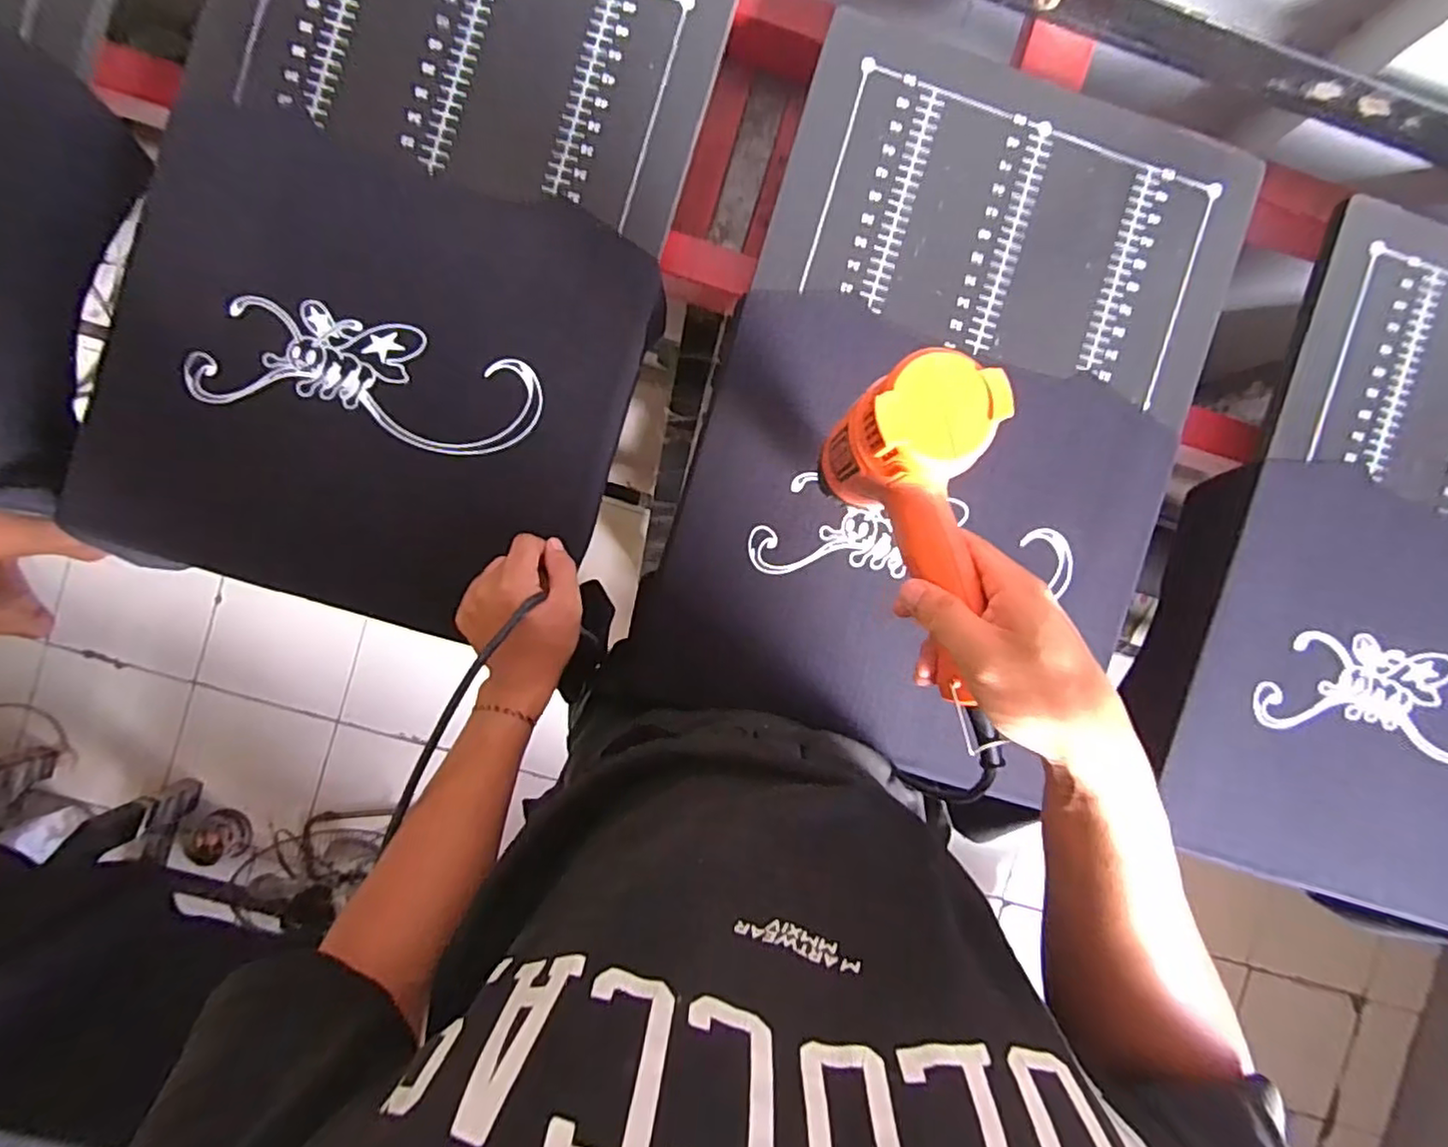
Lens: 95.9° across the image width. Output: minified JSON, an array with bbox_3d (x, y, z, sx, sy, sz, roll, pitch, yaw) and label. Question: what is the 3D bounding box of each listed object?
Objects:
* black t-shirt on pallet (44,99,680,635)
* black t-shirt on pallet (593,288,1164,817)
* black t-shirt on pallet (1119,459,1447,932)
[{"bbox_3d":[-0.298,-0.152,0.544,0.408,0.066,0.358,18,92,-4],"label":"black t-shirt on pallet"},{"bbox_3d":[0.156,-0.015,0.557,0.402,0.019,0.360,16,92,-4],"label":"black t-shirt on pallet"},{"bbox_3d":[0.604,0.118,0.612,0.420,0.080,0.364,17,92,-4],"label":"black t-shirt on pallet"}]

